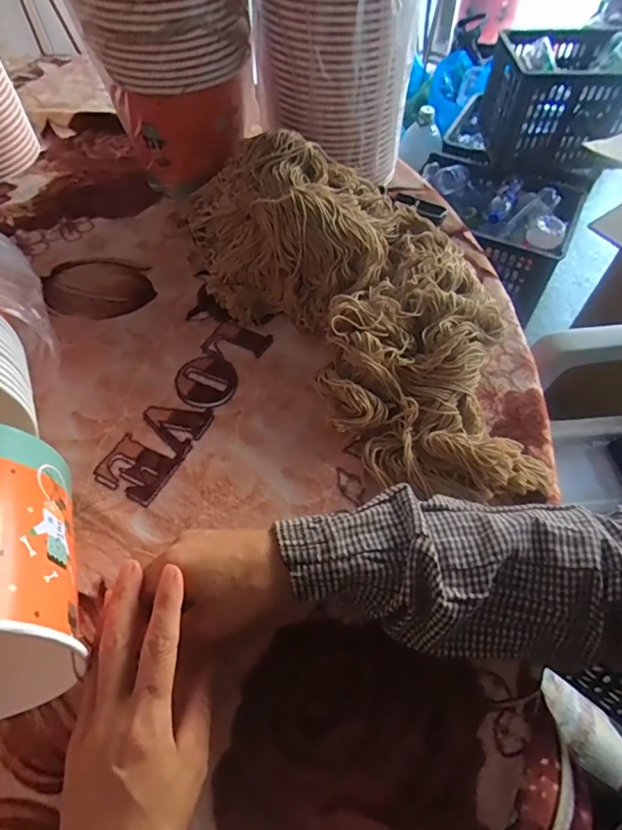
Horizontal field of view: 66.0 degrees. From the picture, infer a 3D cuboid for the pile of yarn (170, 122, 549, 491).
[{"bbox_3d":[0.062,-0.130,0.453,0.227,0.108,0.455,-33,63,-18],"label":"pile of yarn"}]

